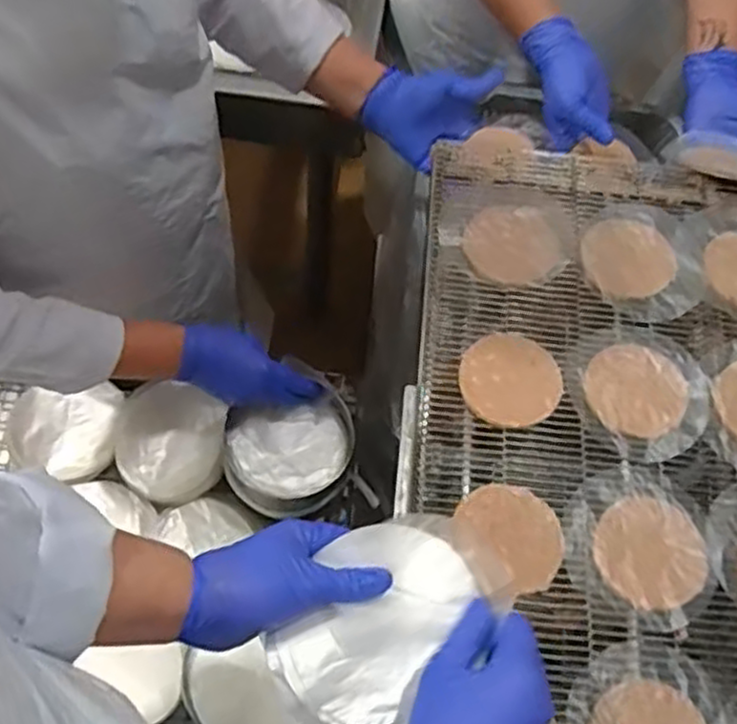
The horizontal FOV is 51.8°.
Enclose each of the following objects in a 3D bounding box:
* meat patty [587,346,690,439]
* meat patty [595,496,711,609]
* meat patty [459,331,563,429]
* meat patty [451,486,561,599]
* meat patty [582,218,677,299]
[{"bbox_3d":[0.228,0.023,0.644,0.080,0.006,0.085,1,68,-3],"label":"meat patty"},{"bbox_3d":[0.219,0.145,0.585,0.081,0.009,0.087,1,68,-3],"label":"meat patty"},{"bbox_3d":[0.119,0.015,0.643,0.084,0.009,0.083,1,68,-3],"label":"meat patty"},{"bbox_3d":[0.108,0.134,0.581,0.082,0.012,0.083,-30,73,-14],"label":"meat patty"},{"bbox_3d":[0.239,-0.099,0.701,0.082,0.004,0.081,1,68,-3],"label":"meat patty"}]

